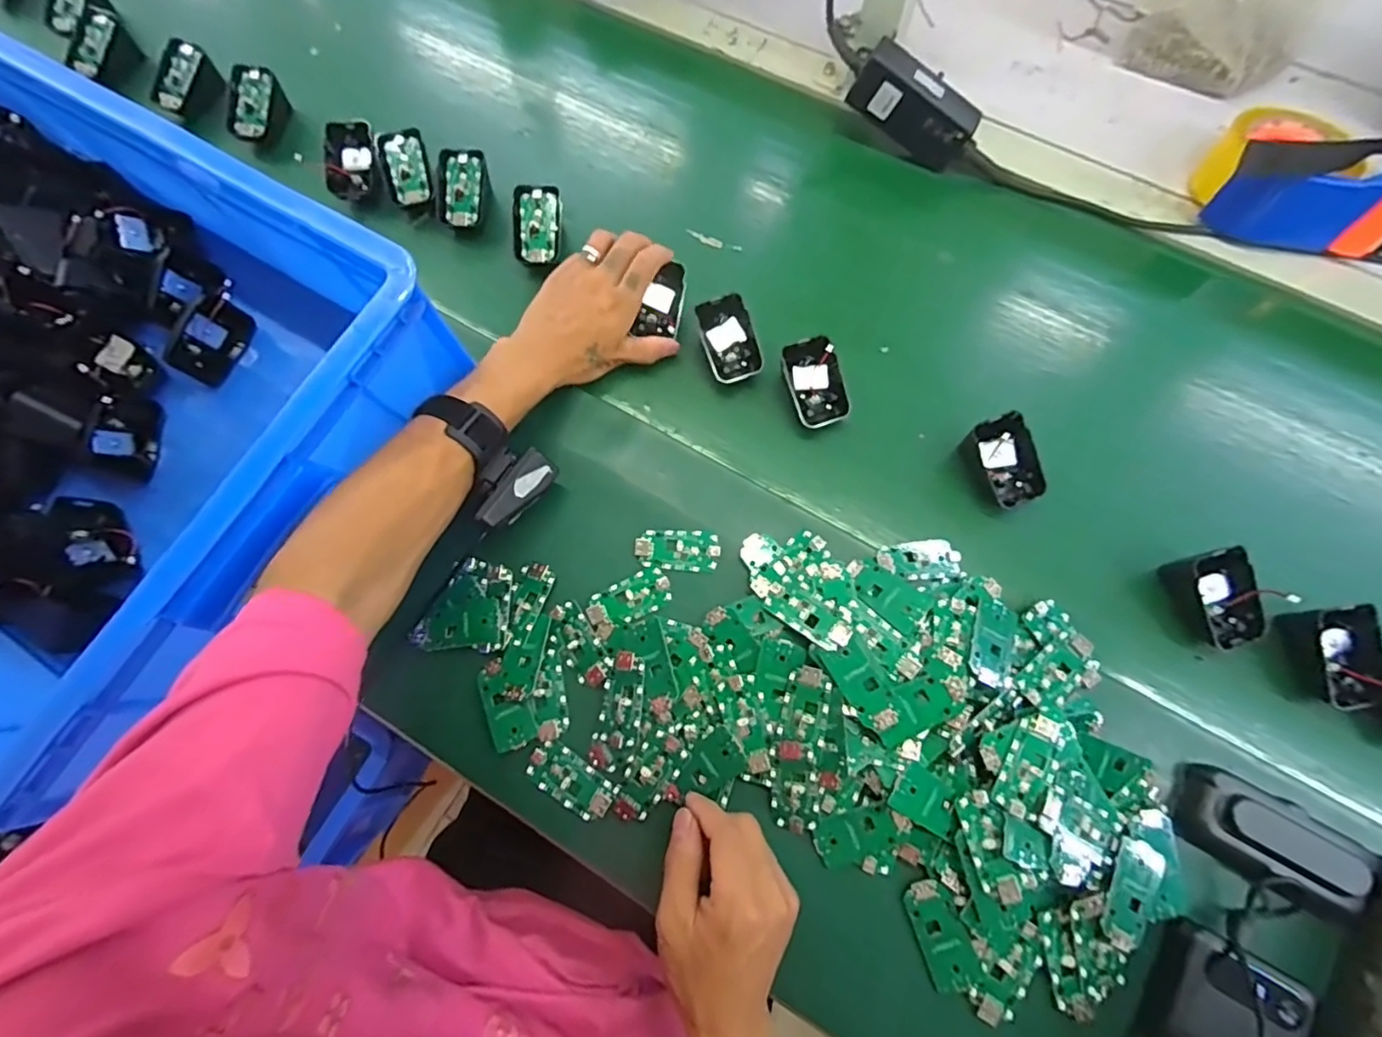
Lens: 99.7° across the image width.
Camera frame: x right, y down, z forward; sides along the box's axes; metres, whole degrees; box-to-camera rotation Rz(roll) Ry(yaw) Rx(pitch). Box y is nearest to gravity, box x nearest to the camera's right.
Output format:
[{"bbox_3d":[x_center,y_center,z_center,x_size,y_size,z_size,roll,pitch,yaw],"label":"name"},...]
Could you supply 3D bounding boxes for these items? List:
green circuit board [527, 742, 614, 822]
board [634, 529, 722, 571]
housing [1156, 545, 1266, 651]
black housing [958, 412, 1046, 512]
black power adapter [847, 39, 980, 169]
[{"bbox_3d":[-0.085,0.184,0.410,0.063,0.004,0.032,27,74,10],"label":"green circuit board"},{"bbox_3d":[-0.011,0.023,0.447,0.063,0.004,0.030,2,72,2],"label":"board"},{"bbox_3d":[0.381,0.058,0.419,0.047,0.034,0.066,-15,72,-4],"label":"housing"},{"bbox_3d":[0.243,-0.042,0.452,0.048,0.043,0.066,-25,73,-7],"label":"black housing"},{"bbox_3d":[0.201,-0.372,0.528,0.112,0.049,0.030,31,74,-9],"label":"black power adapter"}]

